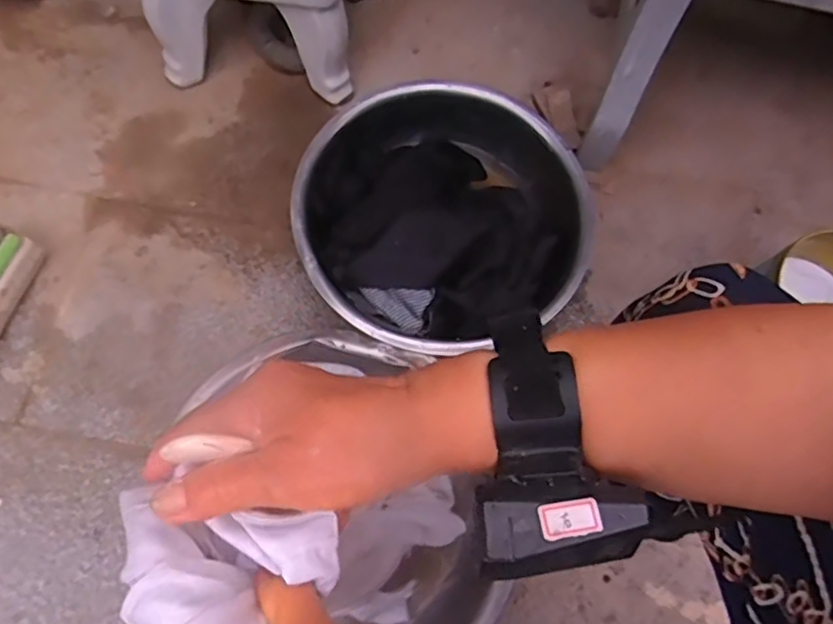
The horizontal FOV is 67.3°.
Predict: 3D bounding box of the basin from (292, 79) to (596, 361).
[{"bbox_3d":[0.032,-0.114,0.745,0.328,0.143,0.311,1,73,-2],"label":"basin"}]

